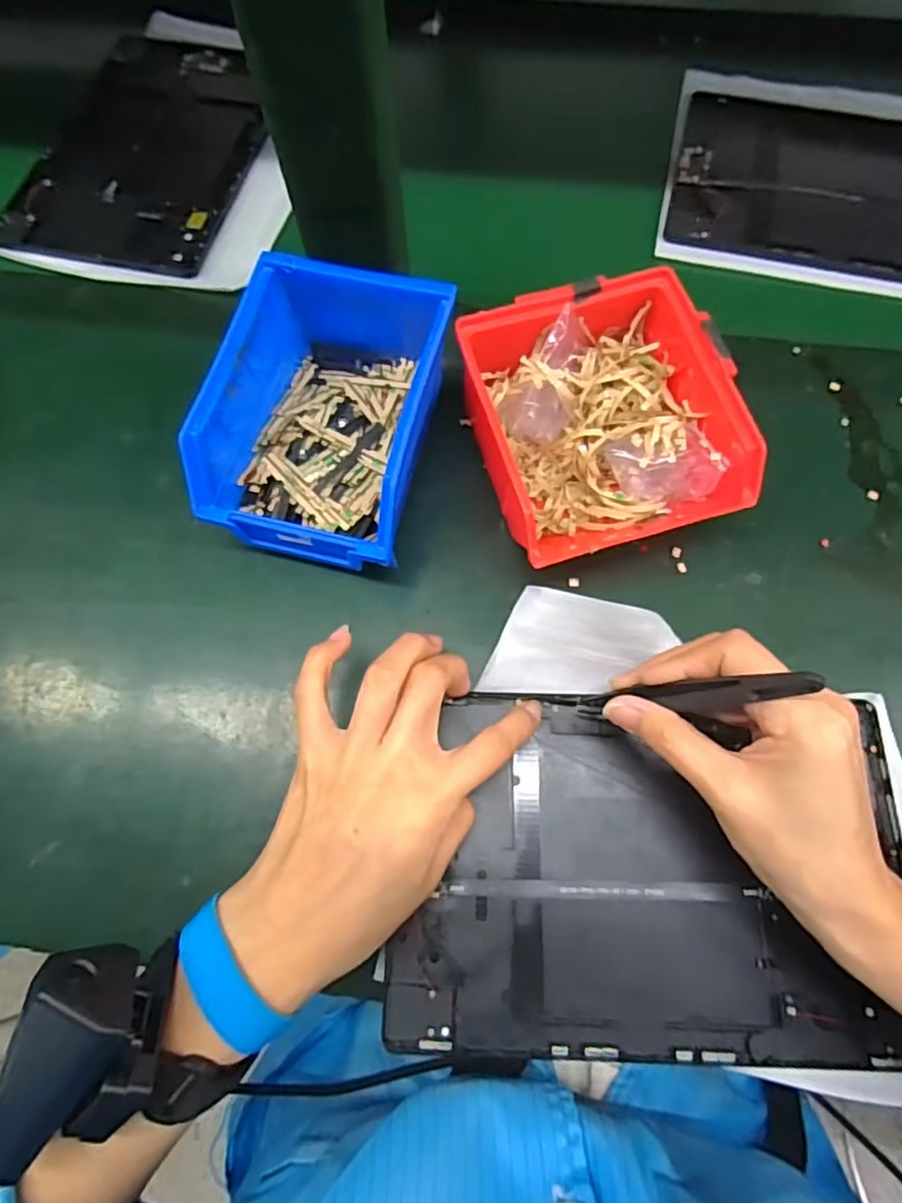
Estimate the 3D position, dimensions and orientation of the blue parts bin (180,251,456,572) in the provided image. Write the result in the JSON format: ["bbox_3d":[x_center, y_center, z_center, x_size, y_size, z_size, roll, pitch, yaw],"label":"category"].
[{"bbox_3d":[-0.060,-0.103,0.333,0.104,0.079,0.159,14,71,6],"label":"blue parts bin"}]

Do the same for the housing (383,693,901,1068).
[{"bbox_3d":[0.092,0.124,0.288,0.228,0.009,0.154,2,70,2],"label":"housing"}]

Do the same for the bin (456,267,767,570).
[{"bbox_3d":[0.078,-0.090,0.330,0.121,0.070,0.132,-14,70,-4],"label":"bin"}]

